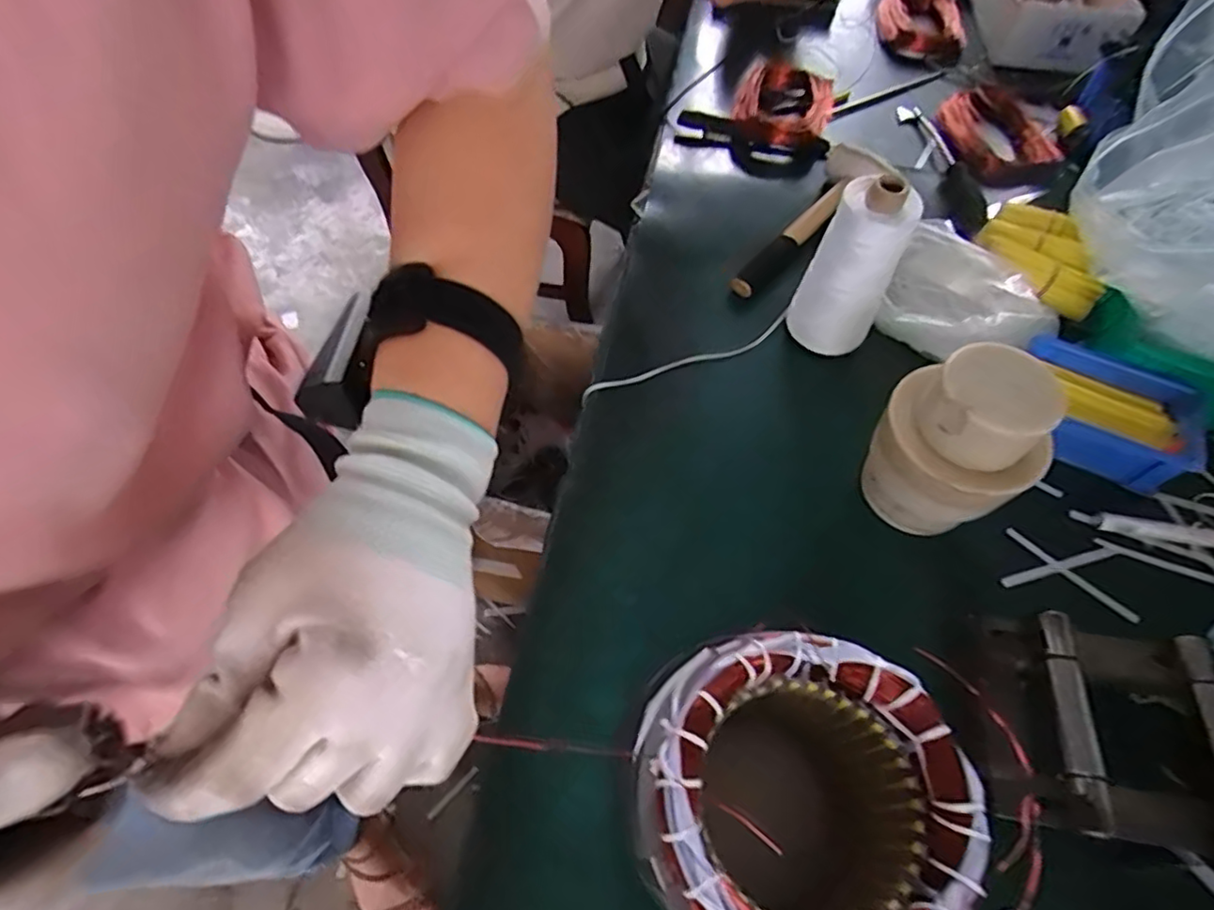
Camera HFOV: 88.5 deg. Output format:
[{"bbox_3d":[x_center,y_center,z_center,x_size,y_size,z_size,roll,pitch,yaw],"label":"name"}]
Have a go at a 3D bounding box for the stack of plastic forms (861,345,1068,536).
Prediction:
[{"bbox_3d":[0.258,0.001,0.469,0.097,0.151,0.097,-12,60,-7],"label":"stack of plastic forms"}]

